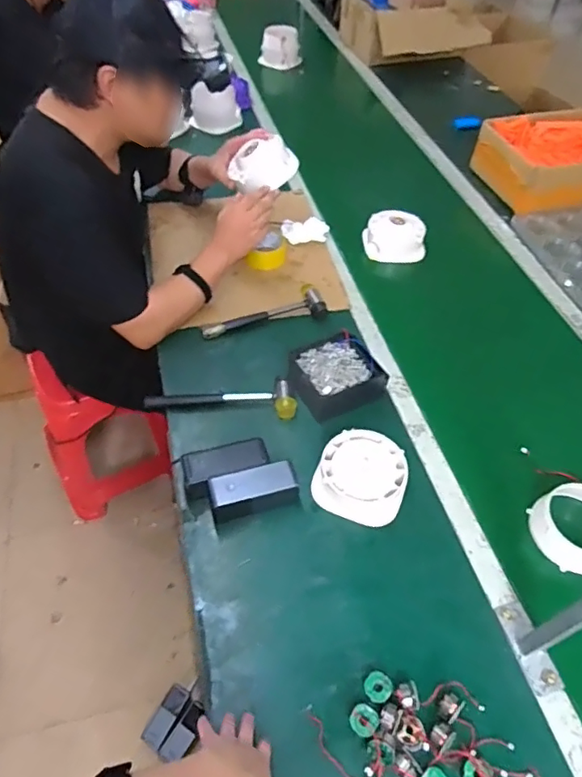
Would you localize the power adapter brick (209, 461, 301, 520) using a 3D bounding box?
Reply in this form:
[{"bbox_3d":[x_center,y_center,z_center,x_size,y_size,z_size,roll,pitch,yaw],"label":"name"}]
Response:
[{"bbox_3d":[-0.053,0.152,0.801,0.128,0.049,0.049,-12,52,-12],"label":"power adapter brick"}]

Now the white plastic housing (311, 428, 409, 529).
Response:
[{"bbox_3d":[0.111,0.133,0.827,0.133,0.044,0.141,21,53,13],"label":"white plastic housing"}]

